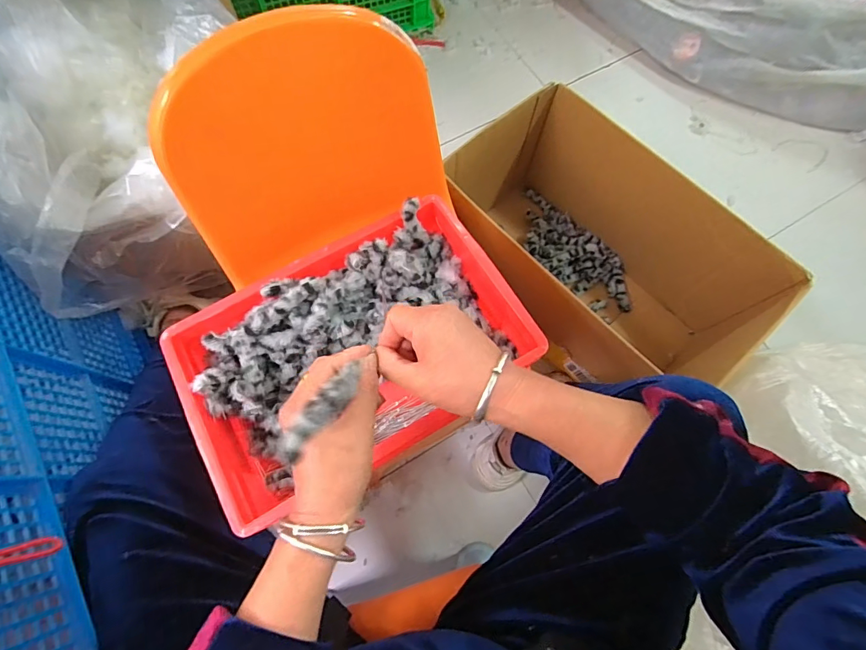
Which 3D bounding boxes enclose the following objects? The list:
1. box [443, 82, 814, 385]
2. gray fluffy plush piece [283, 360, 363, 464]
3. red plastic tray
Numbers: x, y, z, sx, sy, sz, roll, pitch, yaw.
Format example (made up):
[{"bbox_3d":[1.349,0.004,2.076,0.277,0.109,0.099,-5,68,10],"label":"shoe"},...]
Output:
[{"bbox_3d":[0.278,-0.117,0.811,0.315,0.307,0.526,-39,77,-13],"label":"box"},{"bbox_3d":[-0.075,0.058,0.308,0.018,0.017,0.090,25,33,7],"label":"gray fluffy plush piece"},{"bbox_3d":[-0.089,0.028,0.515,0.368,0.088,0.251,-27,74,-10],"label":"red plastic tray"}]

